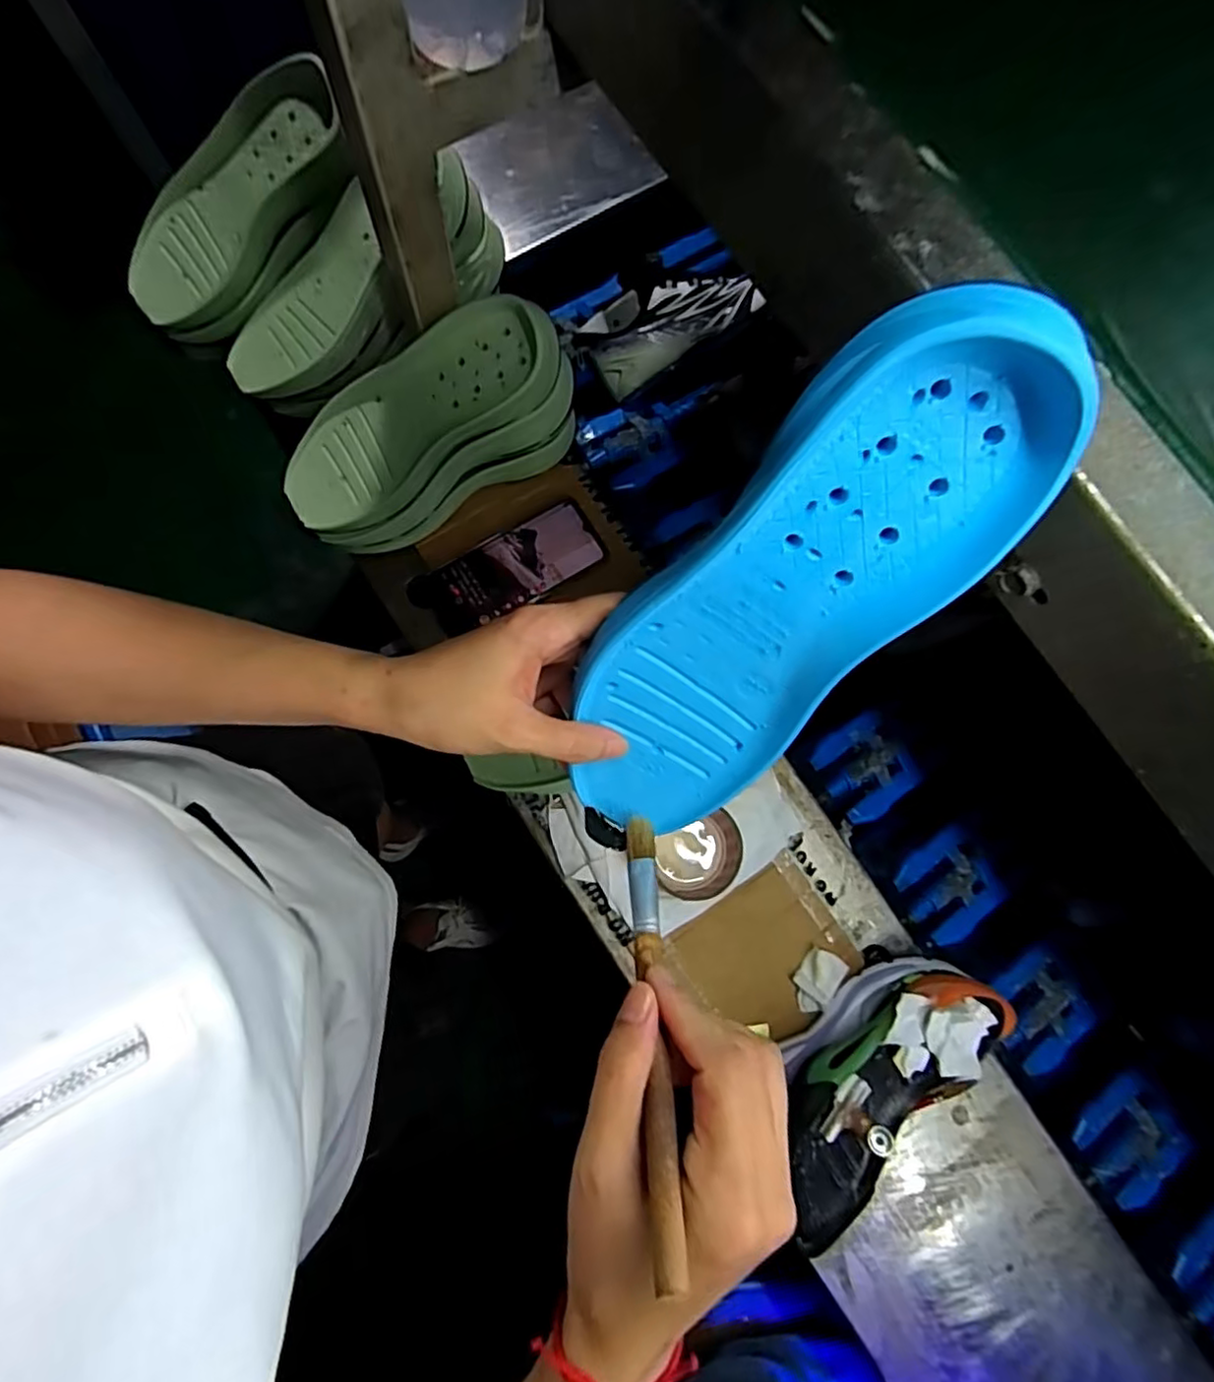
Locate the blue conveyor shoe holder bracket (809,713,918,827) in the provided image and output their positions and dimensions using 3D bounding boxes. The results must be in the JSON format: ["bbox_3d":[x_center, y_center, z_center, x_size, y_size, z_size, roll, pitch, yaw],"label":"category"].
[{"bbox_3d":[0.260,0.078,0.646,0.087,0.015,0.089,-32,82,-7],"label":"blue conveyor shoe holder bracket"}]

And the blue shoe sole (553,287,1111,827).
[{"bbox_3d":[0.060,-0.027,0.256,0.087,0.248,0.034,41,38,6],"label":"blue shoe sole"}]

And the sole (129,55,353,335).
[{"bbox_3d":[-0.311,-0.414,0.546,0.249,0.039,0.100,-34,82,18],"label":"sole"}]

